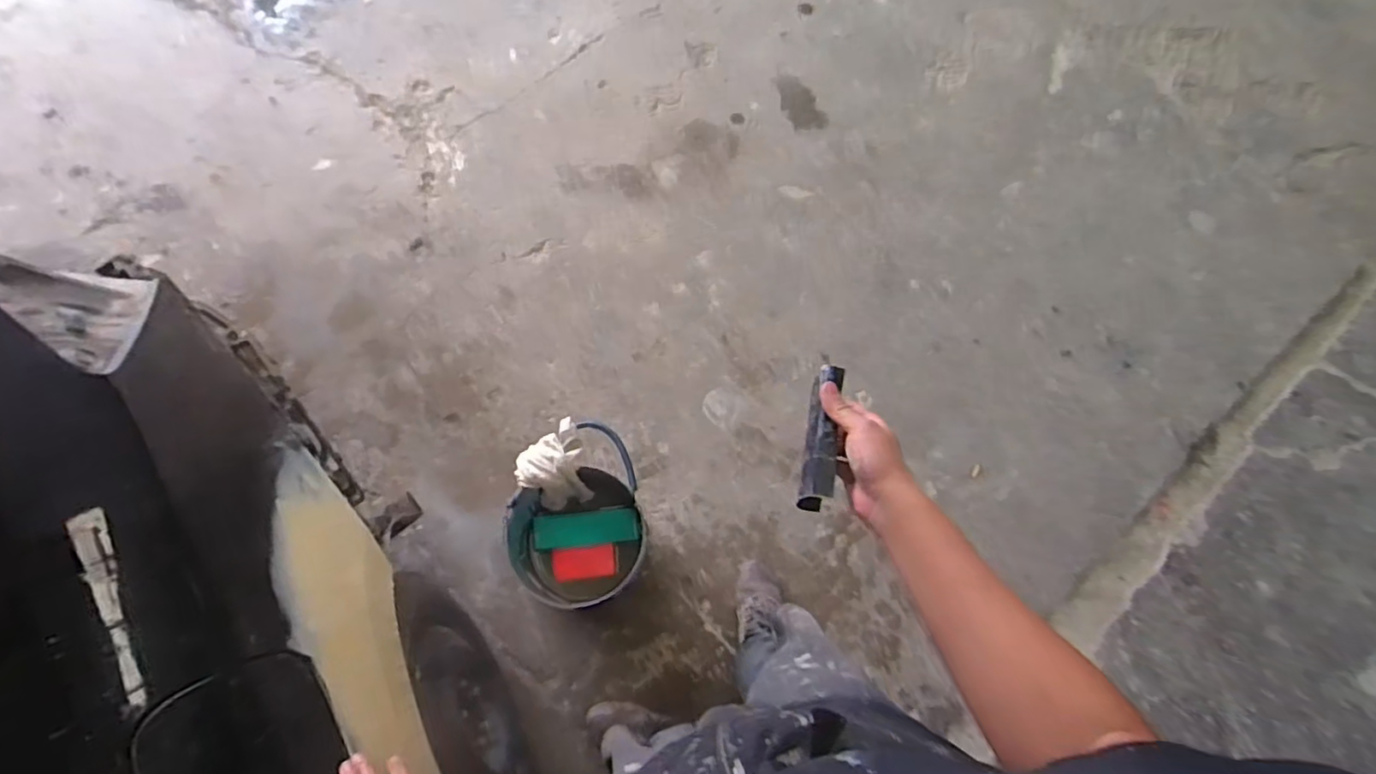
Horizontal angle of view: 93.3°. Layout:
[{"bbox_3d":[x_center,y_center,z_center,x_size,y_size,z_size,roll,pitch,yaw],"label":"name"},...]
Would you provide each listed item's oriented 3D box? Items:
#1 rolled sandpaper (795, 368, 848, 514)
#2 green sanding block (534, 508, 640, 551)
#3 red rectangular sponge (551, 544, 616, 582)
[{"bbox_3d":[0.137,0.051,0.665,0.031,0.034,0.148,9,75,1],"label":"rolled sandpaper"},{"bbox_3d":[-0.227,0.317,1.455,0.239,0.038,0.073,-8,76,9],"label":"green sanding block"},{"bbox_3d":[-0.235,0.397,1.462,0.139,0.022,0.069,-6,75,-5],"label":"red rectangular sponge"}]

